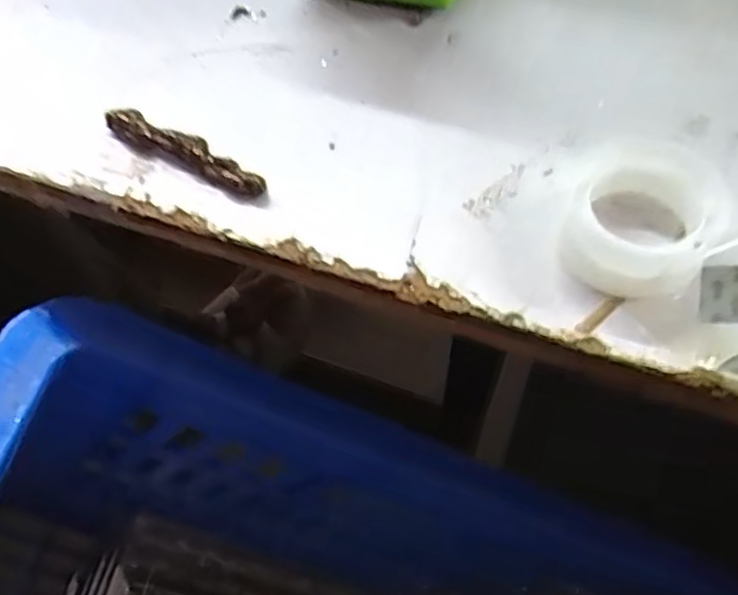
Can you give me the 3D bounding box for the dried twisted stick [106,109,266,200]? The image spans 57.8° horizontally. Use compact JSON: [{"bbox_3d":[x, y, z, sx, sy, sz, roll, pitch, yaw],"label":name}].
[{"bbox_3d":[-0.051,-0.040,0.184,0.053,0.006,0.008,26,60,16],"label":"dried twisted stick"}]

